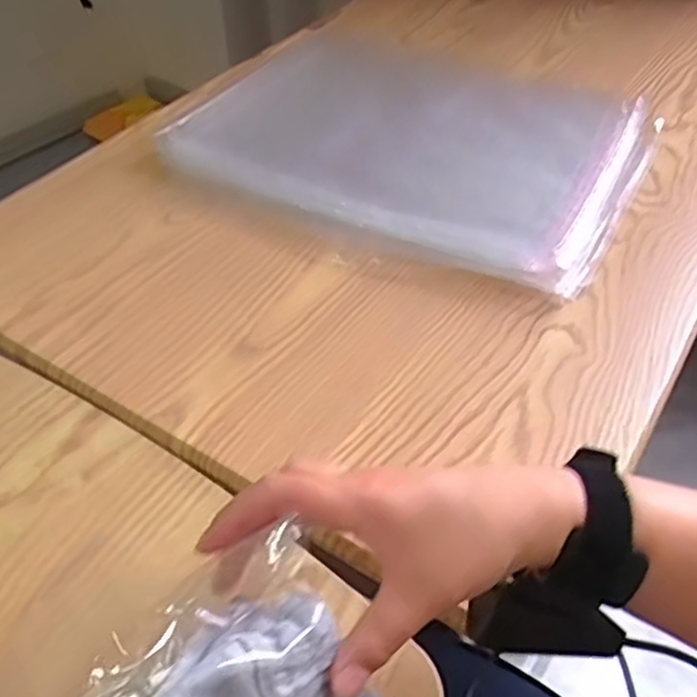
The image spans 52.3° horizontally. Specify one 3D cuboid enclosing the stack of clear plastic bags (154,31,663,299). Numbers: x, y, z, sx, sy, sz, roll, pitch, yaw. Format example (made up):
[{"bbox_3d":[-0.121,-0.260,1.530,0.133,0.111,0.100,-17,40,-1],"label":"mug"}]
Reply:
[{"bbox_3d":[0.071,-0.216,0.707,0.416,0.038,0.348,24,51,22],"label":"stack of clear plastic bags"}]

